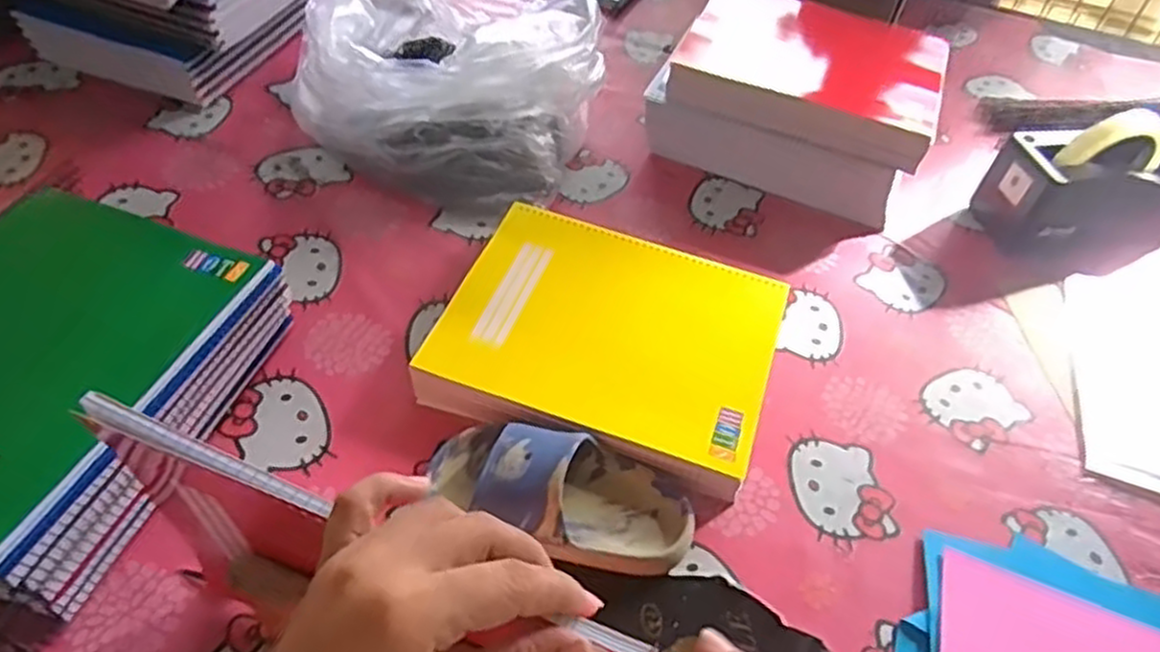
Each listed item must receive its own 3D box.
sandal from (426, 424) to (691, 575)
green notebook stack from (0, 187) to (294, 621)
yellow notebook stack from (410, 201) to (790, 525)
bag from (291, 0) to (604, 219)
[{"bbox_3d":[-0.011,0.107,0.503,0.171,0.062,0.088,25,52,15],"label":"sandal"},{"bbox_3d":[-0.352,0.034,0.504,0.203,0.089,0.250,18,50,9],"label":"green notebook stack"},{"bbox_3d":[0.021,0.012,0.597,0.253,0.047,0.208,19,50,10],"label":"yellow notebook stack"},{"bbox_3d":[-0.121,-0.237,0.732,0.245,0.139,0.212,19,51,10],"label":"bag"}]

